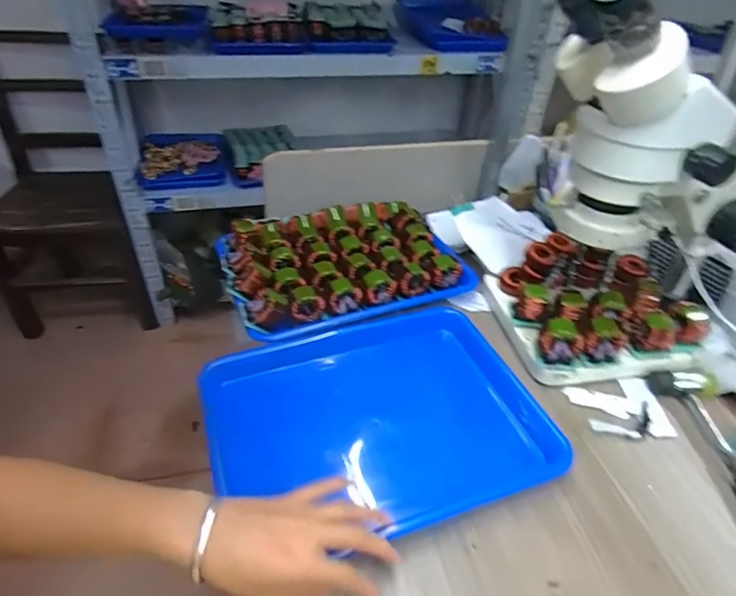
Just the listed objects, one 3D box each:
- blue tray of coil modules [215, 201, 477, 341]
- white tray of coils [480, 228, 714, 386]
[{"bbox_3d":[-0.038,-0.058,0.696,0.327,0.043,0.238,-13,42,-19],"label":"blue tray of coil modules"},{"bbox_3d":[0.284,0.006,0.606,0.211,0.077,0.182,-4,40,-9],"label":"white tray of coils"}]

